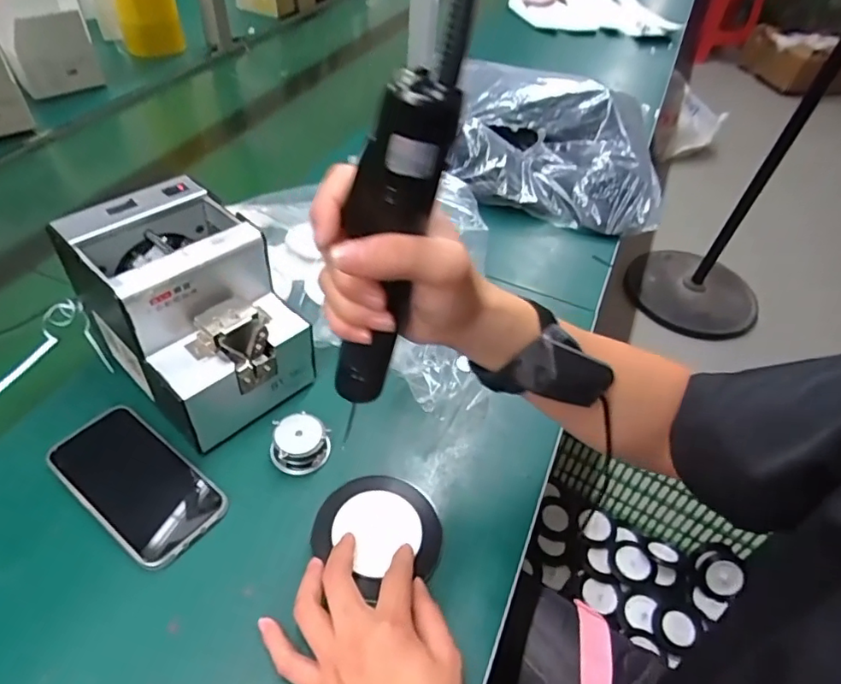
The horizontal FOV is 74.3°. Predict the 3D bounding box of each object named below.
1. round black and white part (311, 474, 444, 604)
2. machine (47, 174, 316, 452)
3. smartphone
[{"bbox_3d":[-0.030,0.147,0.440,0.096,0.011,0.090,3,45,-3],"label":"round black and white part"},{"bbox_3d":[-0.197,-0.027,0.485,0.176,0.145,0.127,36,53,27],"label":"machine"},{"bbox_3d":[-0.228,0.113,0.449,0.147,0.016,0.076,30,50,22],"label":"smartphone"}]

